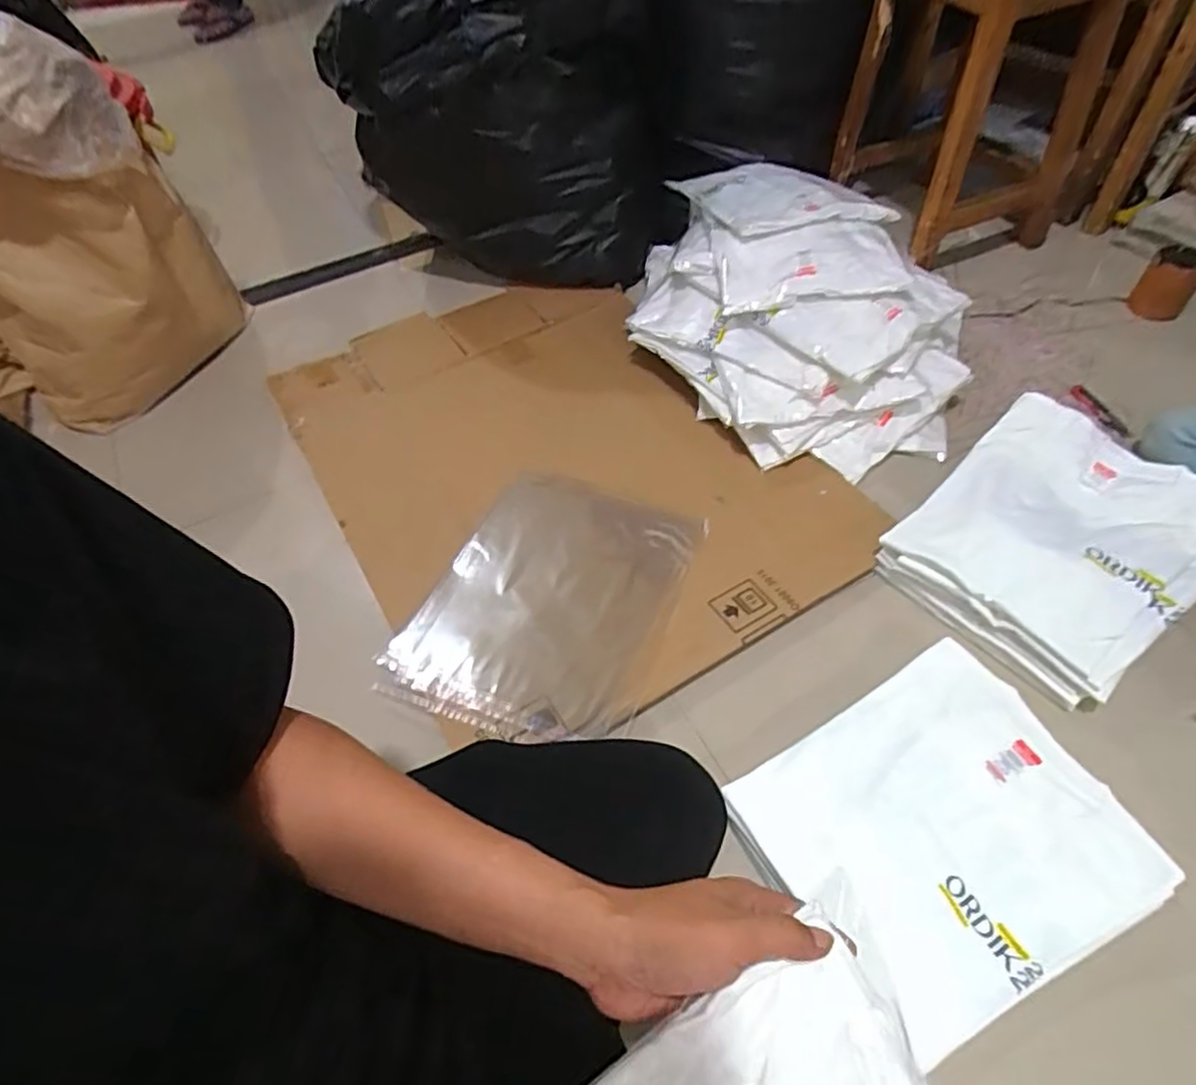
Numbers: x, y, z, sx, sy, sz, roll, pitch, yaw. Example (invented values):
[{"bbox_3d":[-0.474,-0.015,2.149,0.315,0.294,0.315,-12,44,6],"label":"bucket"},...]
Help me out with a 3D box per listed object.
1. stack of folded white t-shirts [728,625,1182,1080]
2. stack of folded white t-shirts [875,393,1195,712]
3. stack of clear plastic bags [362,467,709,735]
[{"bbox_3d":[0.347,0.297,0.699,0.319,0.056,0.295,-28,55,-15],"label":"stack of folded white t-shirts"},{"bbox_3d":[0.584,-0.001,0.871,0.331,0.103,0.307,-36,58,-20],"label":"stack of folded white t-shirts"},{"bbox_3d":[-0.062,0.070,0.932,0.319,0.031,0.411,17,56,18],"label":"stack of clear plastic bags"}]

